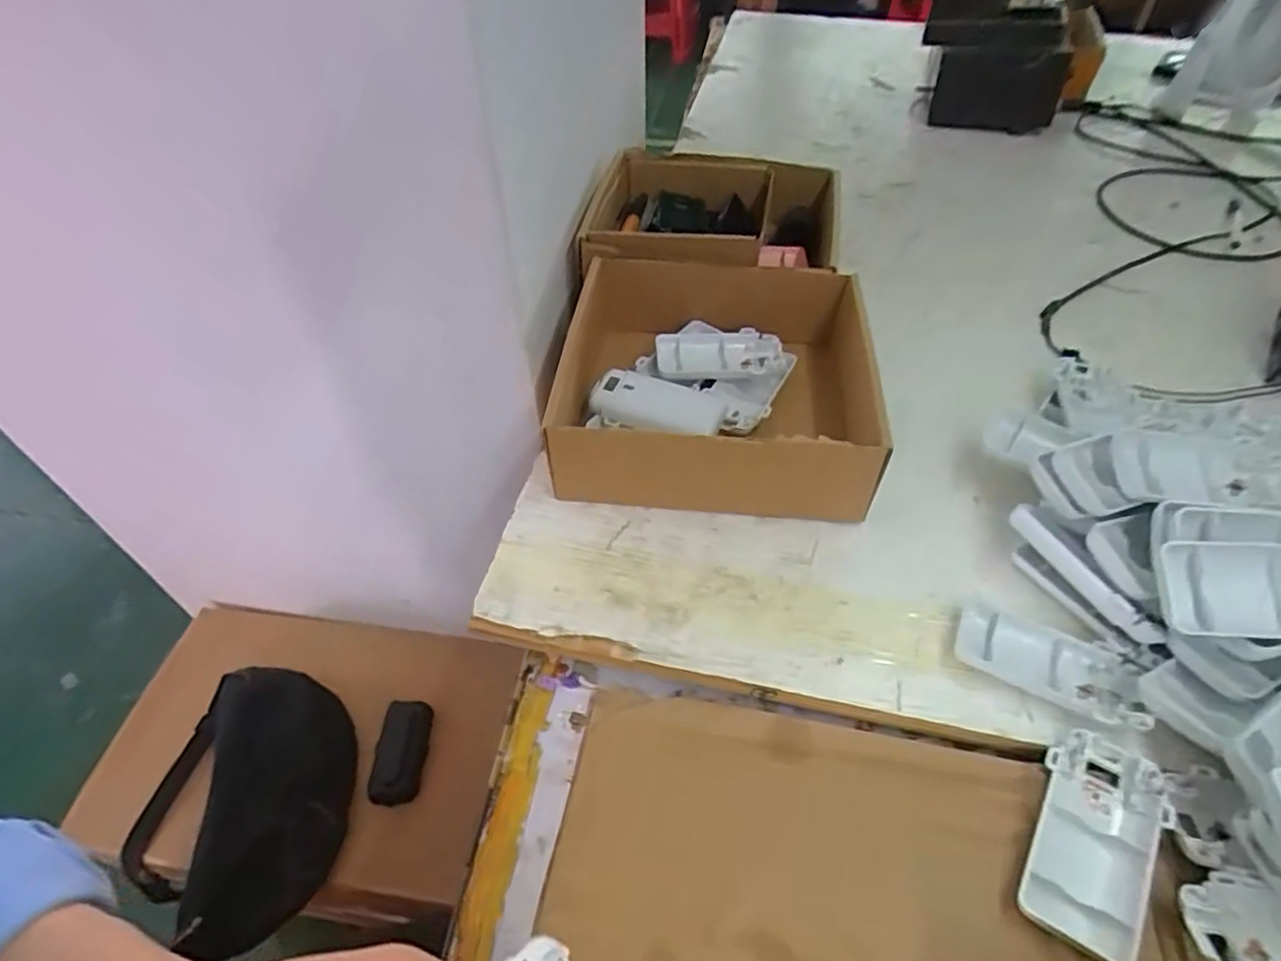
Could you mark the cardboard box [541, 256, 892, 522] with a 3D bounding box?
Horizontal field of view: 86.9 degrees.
[{"bbox_3d":[0.052,-0.070,0.491,0.212,0.075,0.197,3,48,6],"label":"cardboard box"}]

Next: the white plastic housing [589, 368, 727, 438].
[{"bbox_3d":[0.013,-0.055,0.491,0.095,0.027,0.031,12,48,-4],"label":"white plastic housing"}]

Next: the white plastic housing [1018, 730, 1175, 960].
[{"bbox_3d":[0.213,0.170,0.320,0.050,0.022,0.095,22,52,22],"label":"white plastic housing"}]

